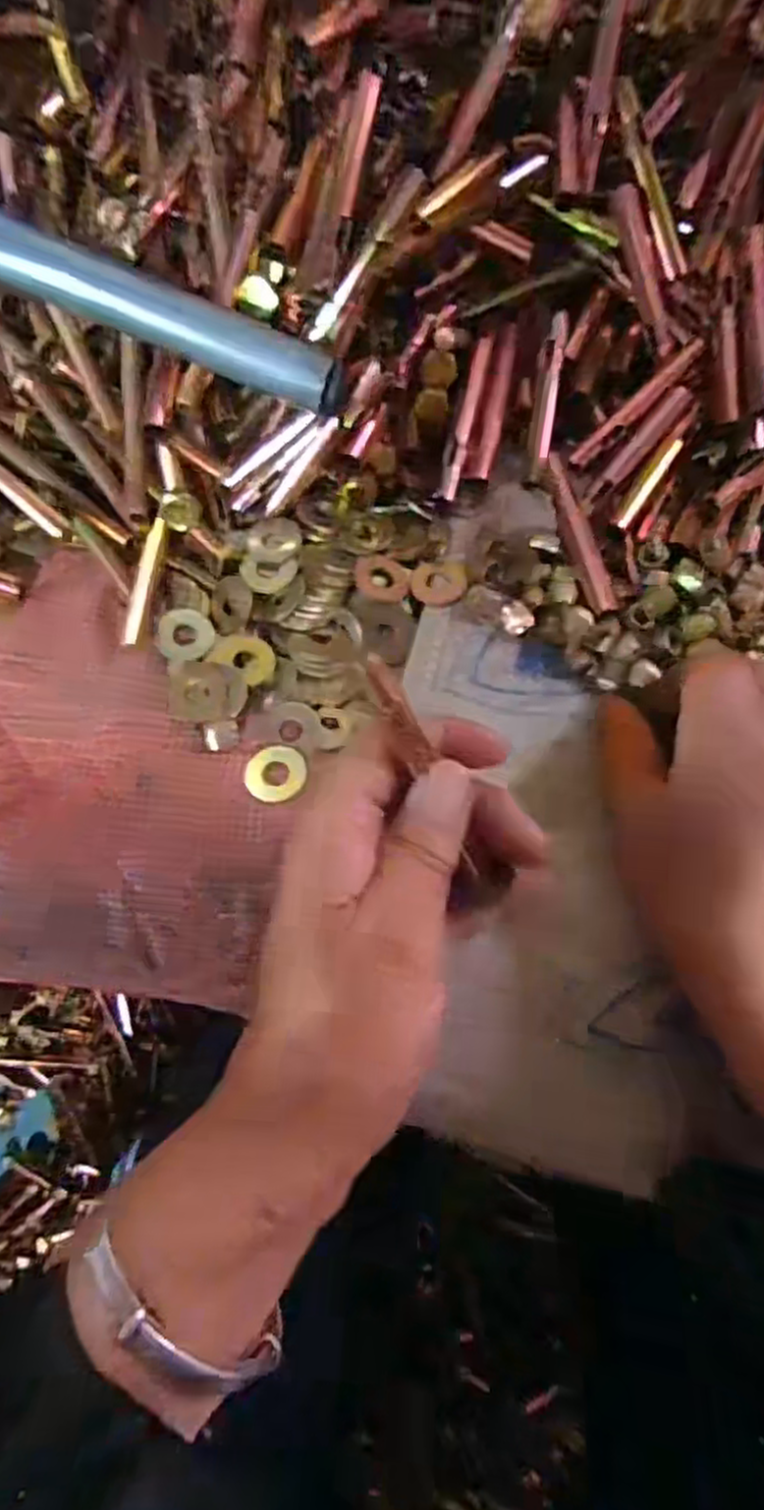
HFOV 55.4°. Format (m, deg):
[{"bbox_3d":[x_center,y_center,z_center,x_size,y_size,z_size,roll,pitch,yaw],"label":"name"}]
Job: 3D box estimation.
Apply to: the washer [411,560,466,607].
[{"bbox_3d":[0.026,-0.077,0.324,0.024,0.004,0.023,0,68,-1],"label":"washer"}]

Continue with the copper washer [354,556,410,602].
[{"bbox_3d":[0.000,-0.078,0.322,0.024,0.004,0.021,2,76,-11],"label":"copper washer"}]

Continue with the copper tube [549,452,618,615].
[{"bbox_3d":[0.087,-0.097,0.318,0.010,0.011,0.080,-10,68,-5],"label":"copper tube"}]

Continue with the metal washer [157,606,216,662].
[{"bbox_3d":[-0.086,-0.053,0.317,0.024,0.004,0.027,-39,74,-16],"label":"metal washer"}]

